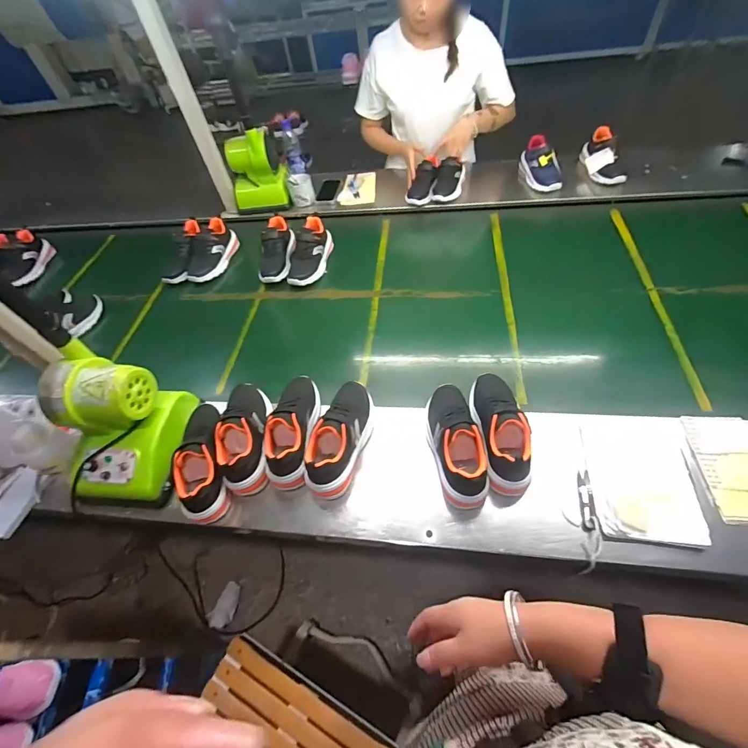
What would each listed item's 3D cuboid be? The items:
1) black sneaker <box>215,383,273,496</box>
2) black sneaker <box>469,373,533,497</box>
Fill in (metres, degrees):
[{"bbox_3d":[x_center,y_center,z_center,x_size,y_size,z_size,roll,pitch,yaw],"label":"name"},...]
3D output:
[{"bbox_3d":[-0.257,0.105,0.751,0.091,0.095,0.235,-15,52,-3],"label":"black sneaker"},{"bbox_3d":[0.237,0.091,0.687,0.090,0.103,0.235,-5,52,4],"label":"black sneaker"}]

